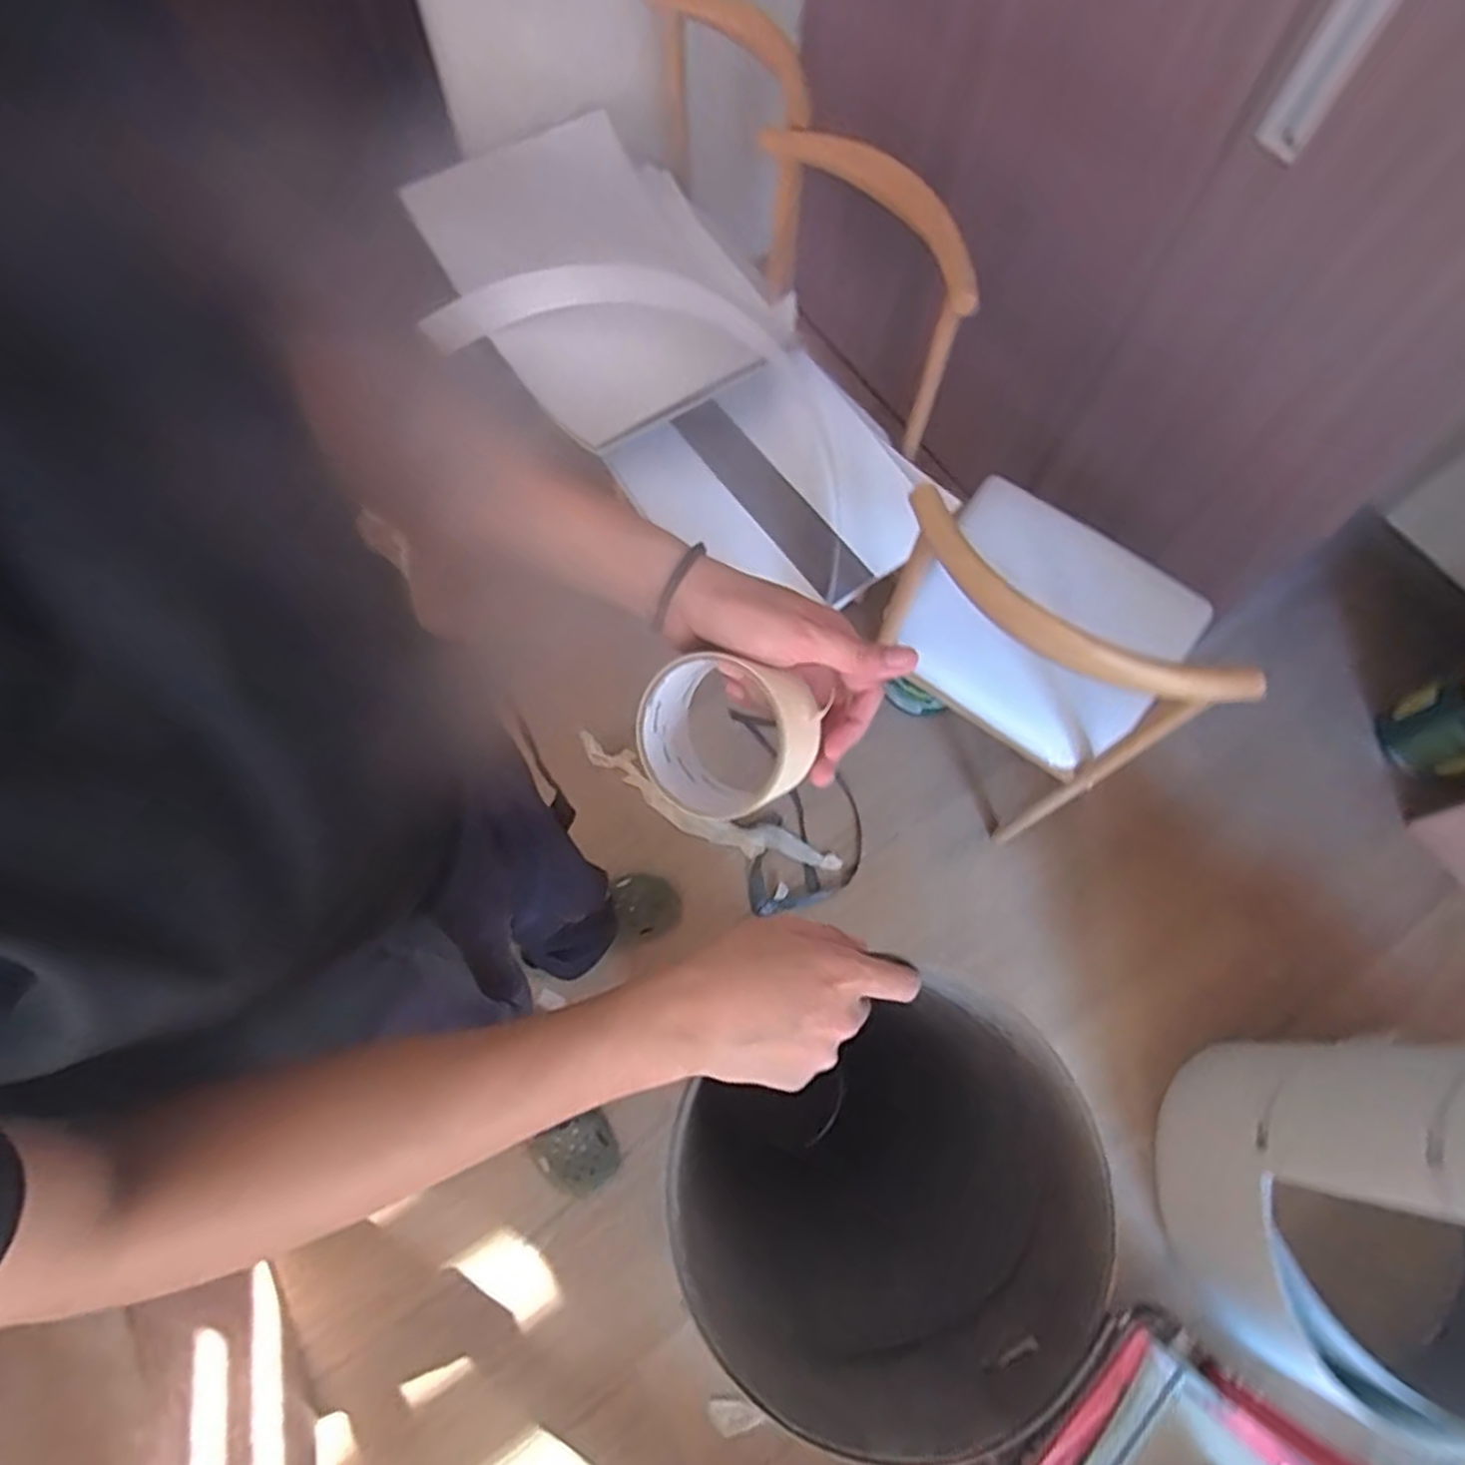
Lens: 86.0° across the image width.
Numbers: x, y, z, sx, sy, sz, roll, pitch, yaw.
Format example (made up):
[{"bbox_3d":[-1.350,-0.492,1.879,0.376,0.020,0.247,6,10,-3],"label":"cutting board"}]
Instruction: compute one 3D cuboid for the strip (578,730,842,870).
[{"bbox_3d":[-0.056,0.143,1.398,0.504,0.033,0.076,25,70,8],"label":"strip"}]

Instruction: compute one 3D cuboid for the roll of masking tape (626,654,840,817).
[{"bbox_3d":[-0.003,-0.003,0.416,0.096,0.044,0.095,5,101,24],"label":"roll of masking tape"}]

